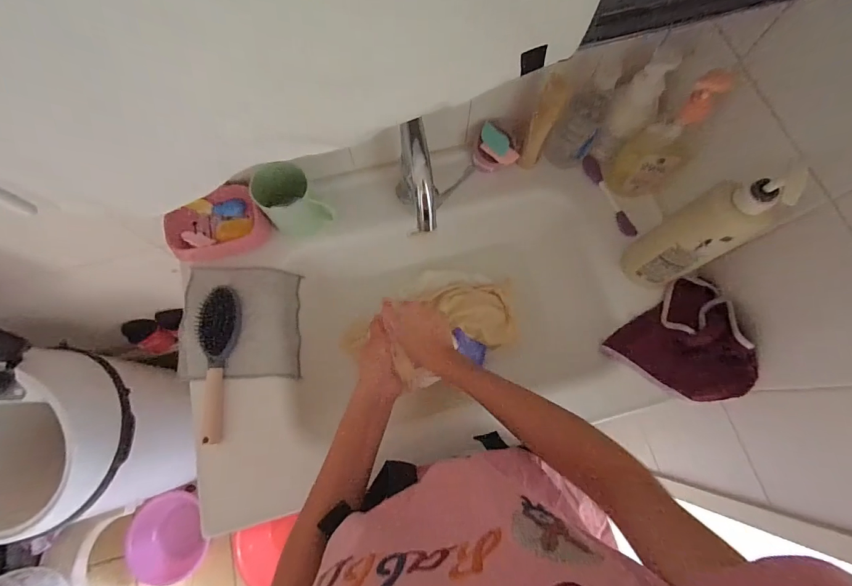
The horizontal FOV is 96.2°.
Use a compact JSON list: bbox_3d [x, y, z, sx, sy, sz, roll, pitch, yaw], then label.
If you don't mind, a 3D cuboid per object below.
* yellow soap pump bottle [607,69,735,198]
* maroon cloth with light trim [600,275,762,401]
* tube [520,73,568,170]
[{"bbox_3d":[0.348,-0.219,0.572,0.076,0.194,0.068,10,74,3],"label":"yellow soap pump bottle"},{"bbox_3d":[0.408,0.088,0.578,0.174,0.072,0.184,-39,77,-10],"label":"maroon cloth with light trim"},{"bbox_3d":[0.184,-0.264,0.610,0.035,0.153,0.024,18,51,6],"label":"tube"}]

